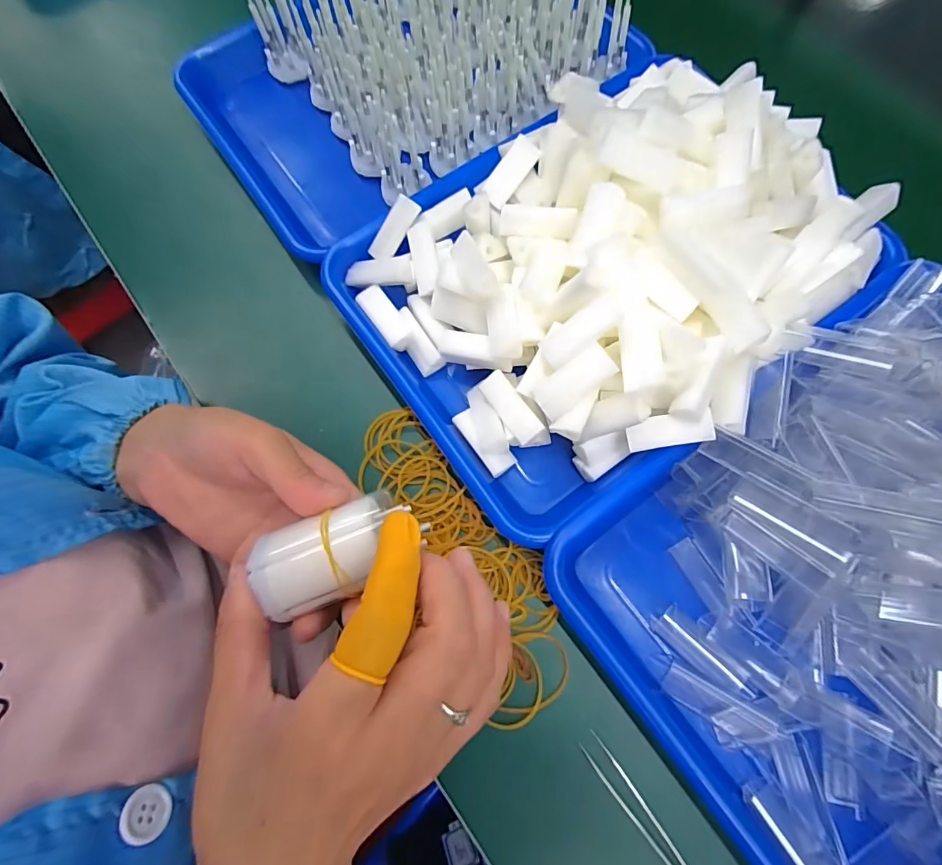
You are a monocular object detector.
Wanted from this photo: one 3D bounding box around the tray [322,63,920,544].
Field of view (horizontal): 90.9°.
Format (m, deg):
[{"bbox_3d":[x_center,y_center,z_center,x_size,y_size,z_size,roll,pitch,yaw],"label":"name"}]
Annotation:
[{"bbox_3d":[0.090,-0.113,0.291,0.318,0.090,0.243,-33,75,-9],"label":"tray"}]

